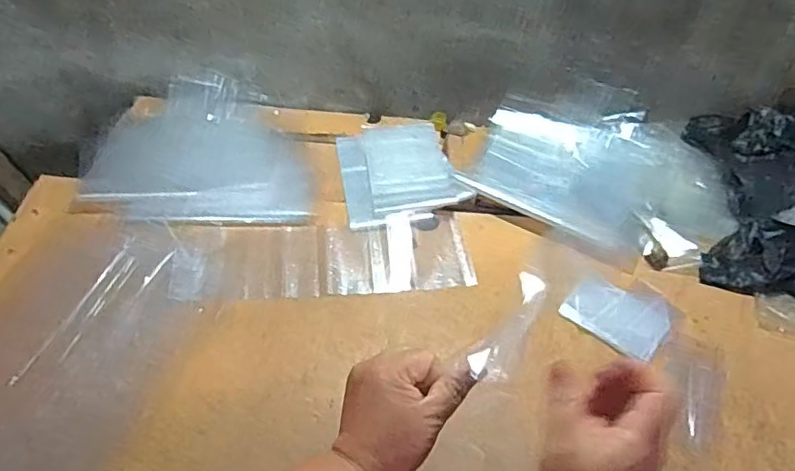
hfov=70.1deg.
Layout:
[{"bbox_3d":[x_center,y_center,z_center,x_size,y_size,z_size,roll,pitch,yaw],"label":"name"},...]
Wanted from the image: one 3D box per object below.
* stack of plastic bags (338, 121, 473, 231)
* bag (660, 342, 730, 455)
[{"bbox_3d":[-0.005,-0.100,0.830,0.174,0.016,0.191,-14,54,-16],"label":"stack of plastic bags"},{"bbox_3d":[0.331,0.178,0.637,0.067,0.012,0.132,24,53,13],"label":"bag"}]

